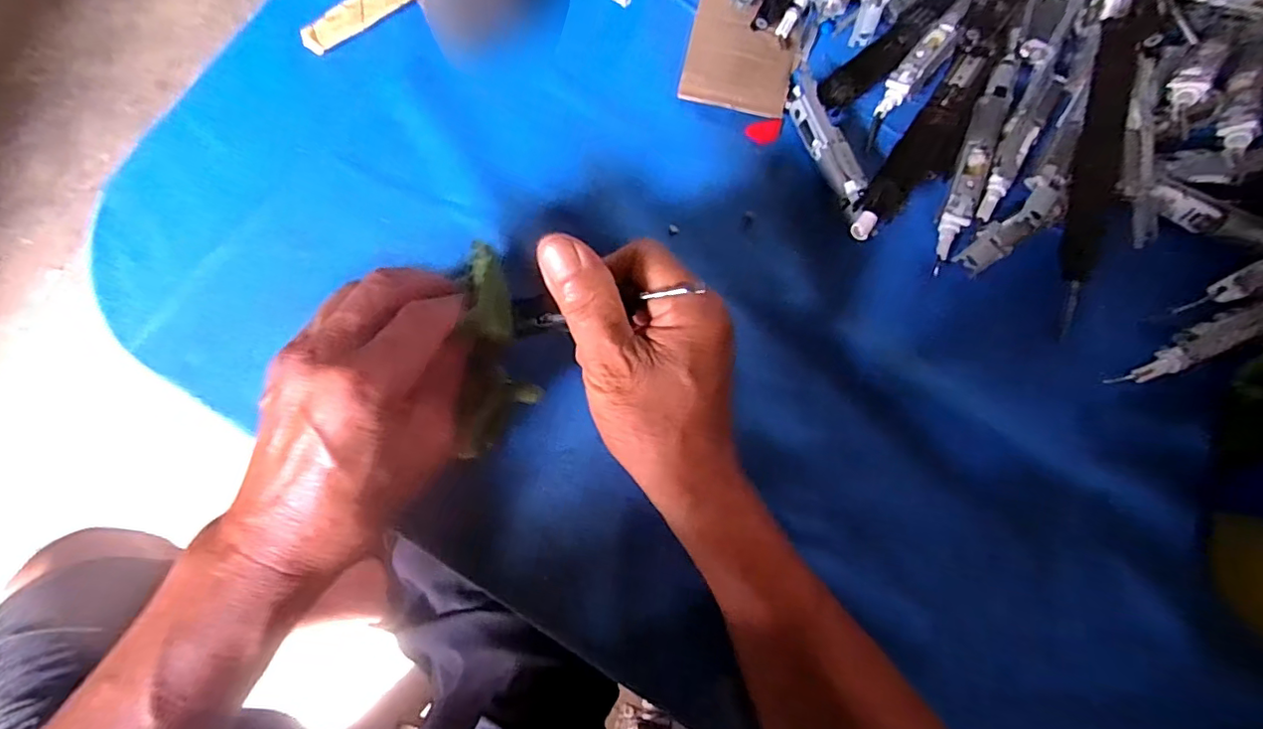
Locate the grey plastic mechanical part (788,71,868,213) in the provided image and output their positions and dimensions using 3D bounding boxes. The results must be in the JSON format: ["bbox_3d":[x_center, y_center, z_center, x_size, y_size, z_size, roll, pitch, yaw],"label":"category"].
[{"bbox_3d":[0.117,-0.131,0.335,0.019,0.019,0.091,-19,79,-5],"label":"grey plastic mechanical part"}]

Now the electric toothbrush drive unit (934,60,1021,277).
[{"bbox_3d":[0.203,-0.120,0.331,0.019,0.016,0.139,22,78,4],"label":"electric toothbrush drive unit"}]

